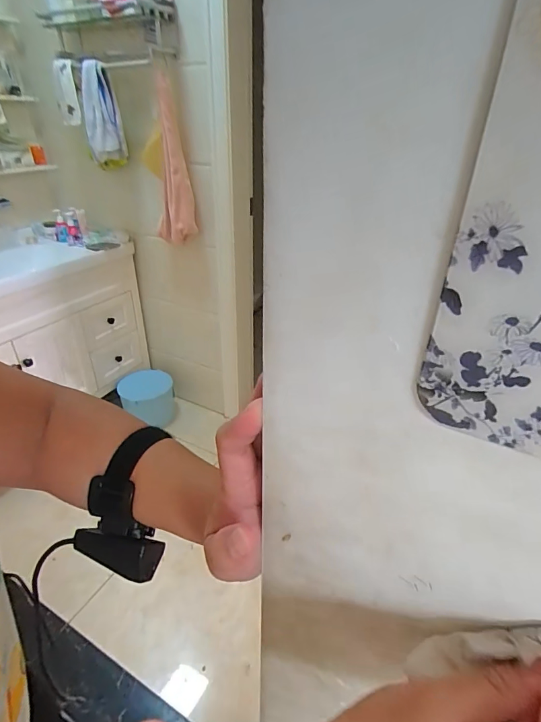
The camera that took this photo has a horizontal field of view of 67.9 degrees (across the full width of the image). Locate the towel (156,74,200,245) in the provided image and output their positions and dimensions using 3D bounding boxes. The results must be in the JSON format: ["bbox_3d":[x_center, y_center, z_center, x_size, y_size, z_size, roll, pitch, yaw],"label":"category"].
[{"bbox_3d":[-0.323,-0.633,1.345,0.120,0.473,0.141,-10,33,-17],"label":"towel"}]

